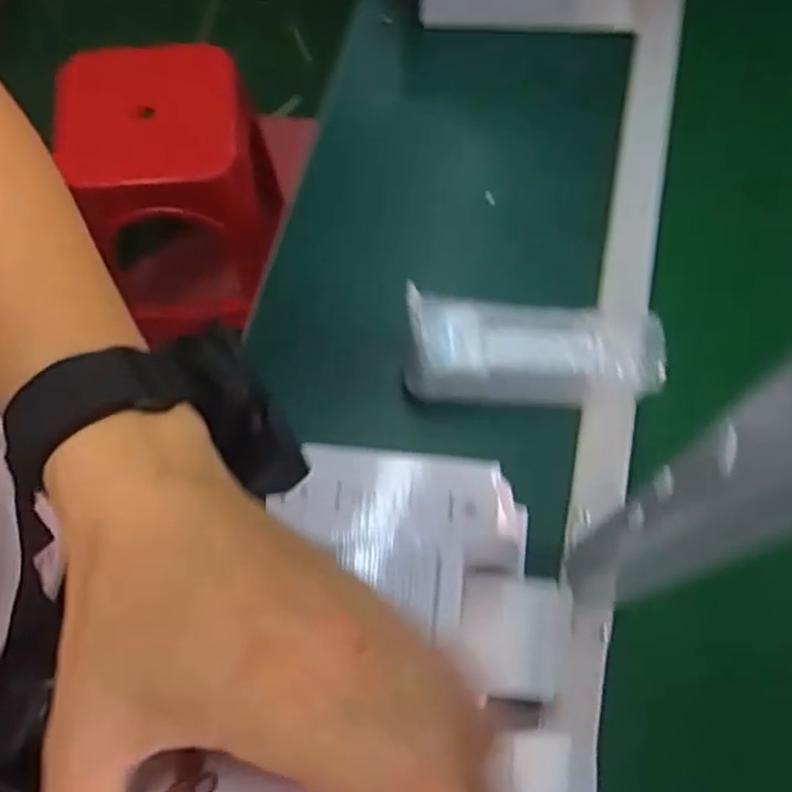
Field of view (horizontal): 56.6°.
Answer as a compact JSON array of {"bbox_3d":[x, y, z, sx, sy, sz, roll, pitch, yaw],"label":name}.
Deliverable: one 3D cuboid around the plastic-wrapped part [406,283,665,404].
[{"bbox_3d":[0.108,-0.035,0.589,0.202,0.057,0.077,5,68,-1],"label":"plastic-wrapped part"}]

